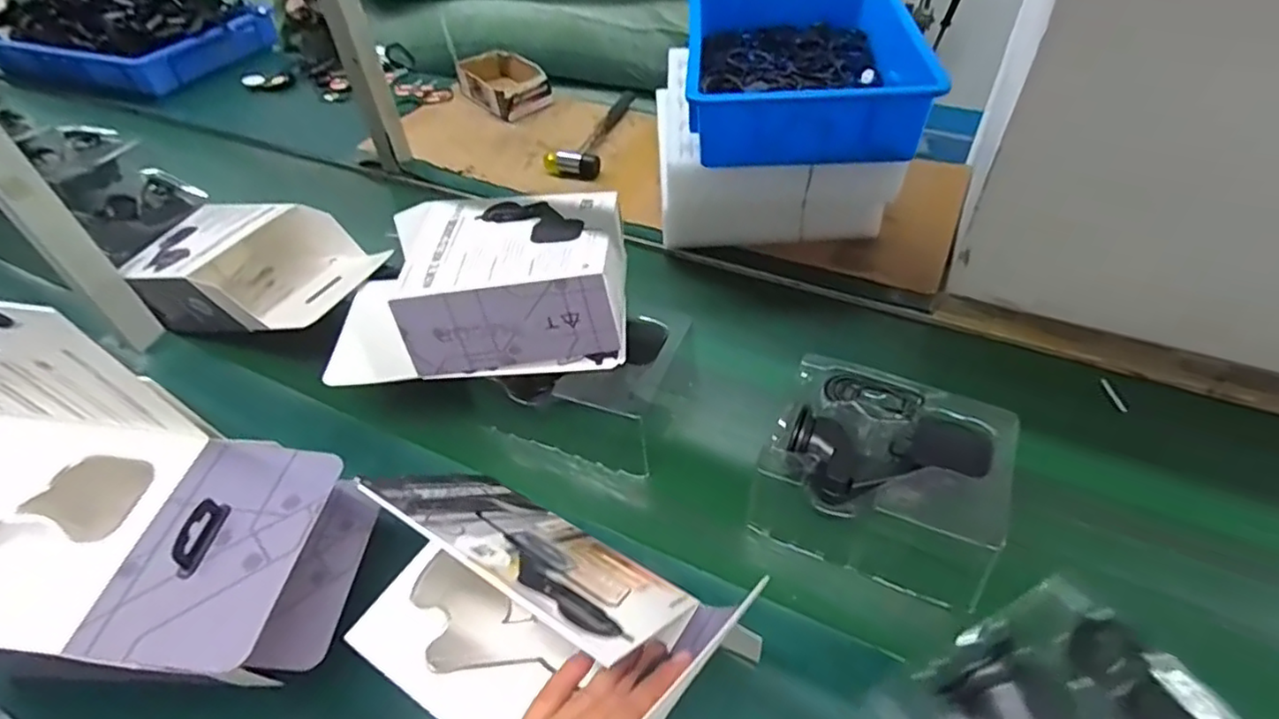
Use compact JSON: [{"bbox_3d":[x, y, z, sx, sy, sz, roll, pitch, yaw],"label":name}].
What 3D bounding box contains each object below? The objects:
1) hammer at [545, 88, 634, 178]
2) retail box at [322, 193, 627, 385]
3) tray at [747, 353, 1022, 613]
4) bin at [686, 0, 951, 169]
[{"bbox_3d":[-0.076,-0.388,1.073,0.086,0.026,0.257,8,46,12],"label":"hammer"},{"bbox_3d":[-0.166,-0.076,0.632,0.294,0.109,0.161,-3,45,1],"label":"retail box"},{"bbox_3d":[0.215,0.099,0.566,0.192,0.083,0.158,18,49,21],"label":"tray"},{"bbox_3d":[0.204,-0.396,0.839,0.273,0.100,0.420,1,45,5],"label":"bin"}]

